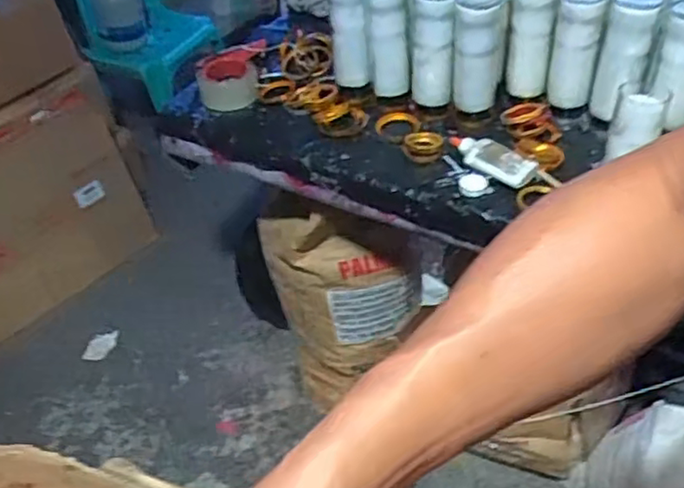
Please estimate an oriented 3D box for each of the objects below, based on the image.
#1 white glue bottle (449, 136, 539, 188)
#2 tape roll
[{"bbox_3d":[0.225,-0.132,1.008,0.053,0.020,0.140,-34,50,-27],"label":"white glue bottle"},{"bbox_3d":[-0.199,-0.308,1.213,0.125,0.063,0.125,-10,43,-5],"label":"tape roll"}]

